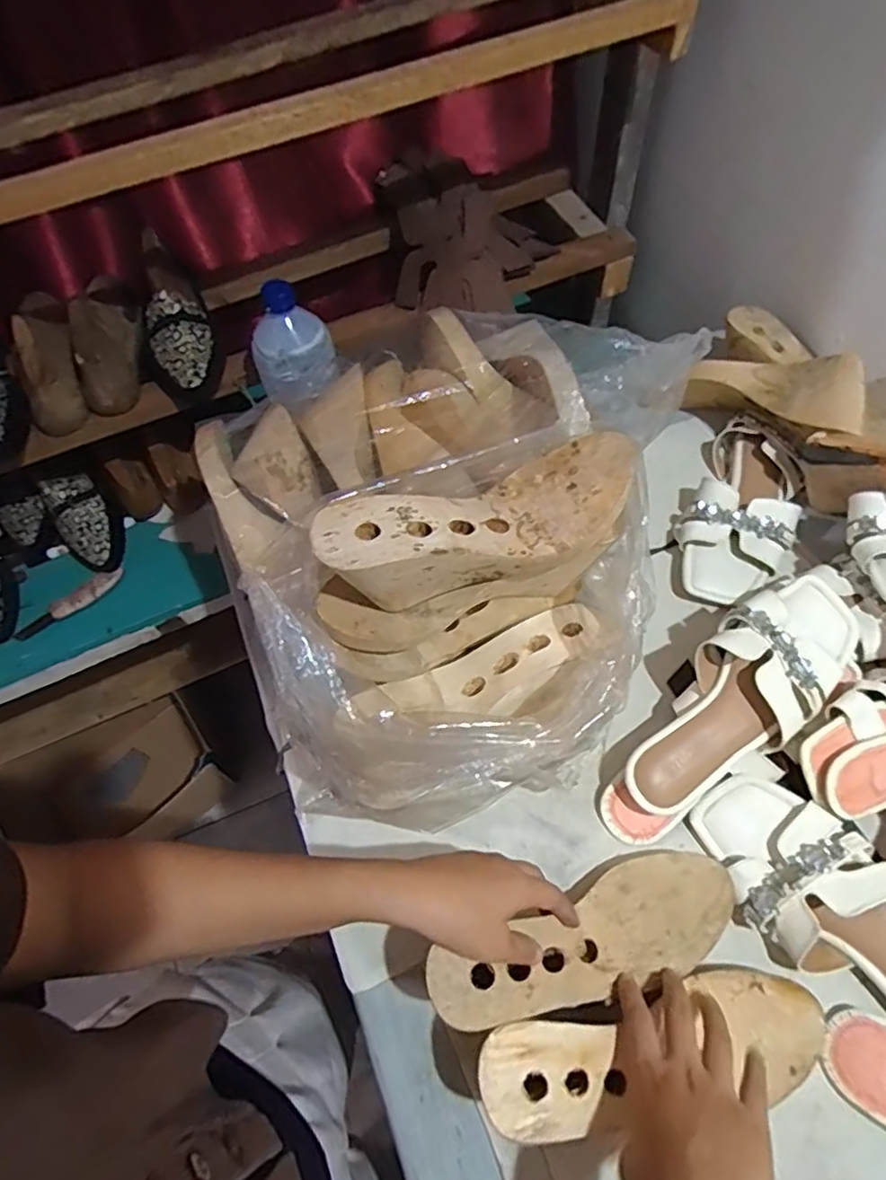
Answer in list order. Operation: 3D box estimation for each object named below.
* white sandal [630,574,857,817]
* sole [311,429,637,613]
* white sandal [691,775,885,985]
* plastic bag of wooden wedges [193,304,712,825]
[{"bbox_3d":[0.245,0.086,0.523,0.241,0.049,0.095,-45,65,-4],"label":"white sandal"},{"bbox_3d":[0.030,-0.041,0.460,0.228,0.091,0.080,-23,60,-9],"label":"sole"},{"bbox_3d":[0.291,0.242,0.462,0.100,0.045,0.240,-30,62,-13],"label":"white sandal"},{"bbox_3d":[0.021,-0.075,0.563,0.464,0.221,0.409,-28,61,-12],"label":"plastic bag of wooden wedges"}]

